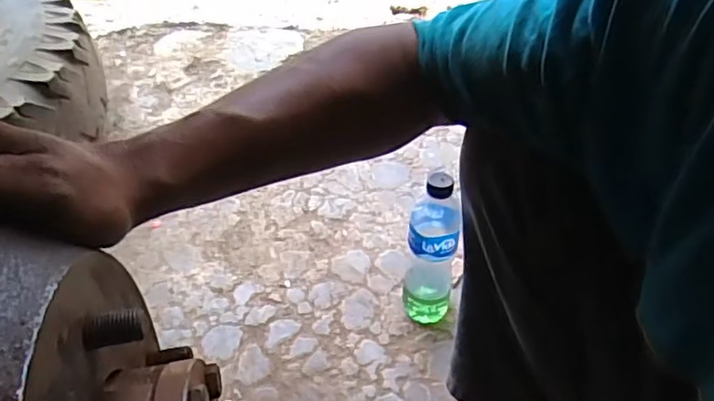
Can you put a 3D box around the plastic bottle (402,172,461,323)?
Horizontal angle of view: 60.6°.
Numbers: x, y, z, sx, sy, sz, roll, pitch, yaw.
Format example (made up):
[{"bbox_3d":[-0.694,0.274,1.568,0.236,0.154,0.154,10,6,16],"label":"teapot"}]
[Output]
[{"bbox_3d":[0.101,0.065,0.817,0.065,0.250,0.073,9,42,9],"label":"plastic bottle"}]

